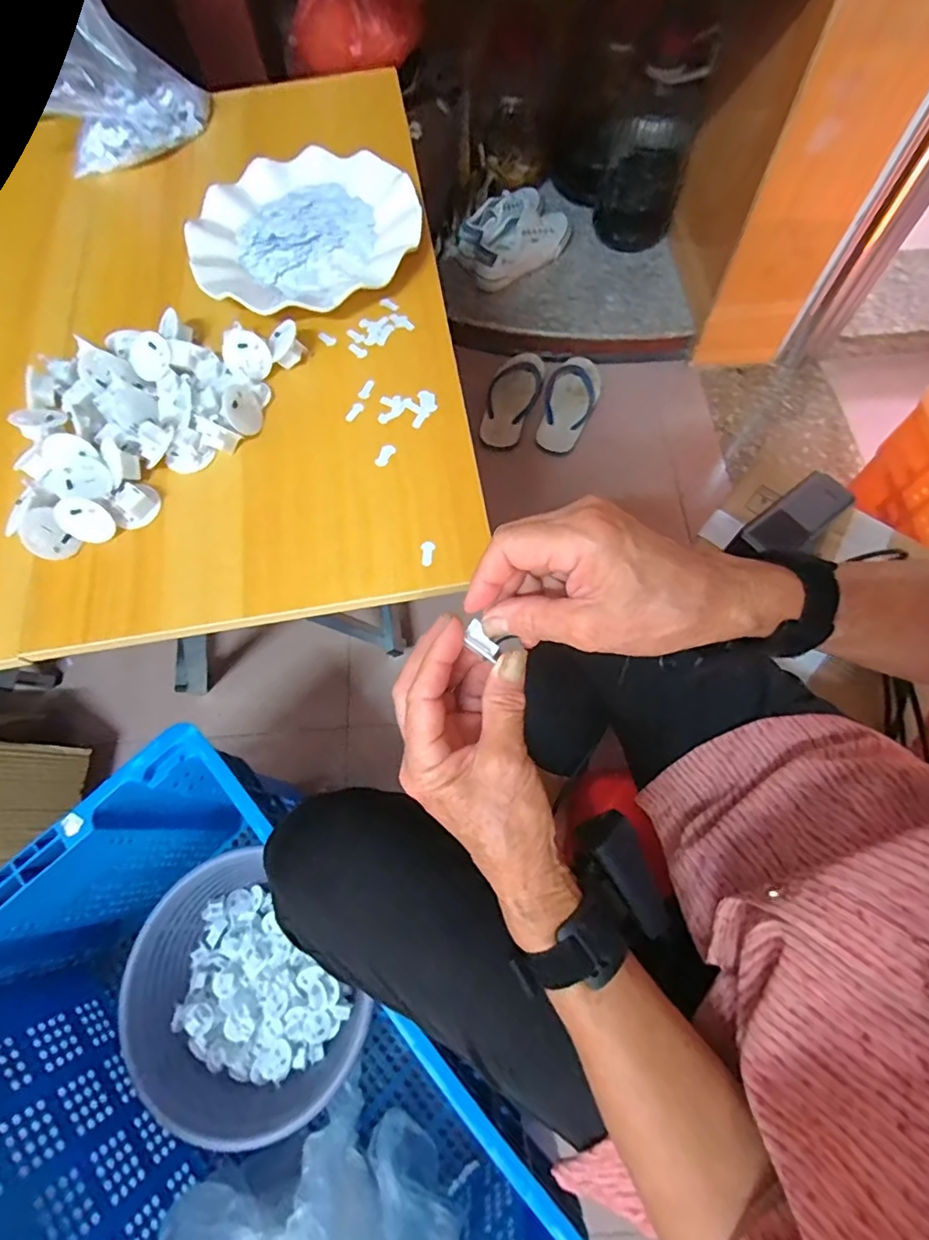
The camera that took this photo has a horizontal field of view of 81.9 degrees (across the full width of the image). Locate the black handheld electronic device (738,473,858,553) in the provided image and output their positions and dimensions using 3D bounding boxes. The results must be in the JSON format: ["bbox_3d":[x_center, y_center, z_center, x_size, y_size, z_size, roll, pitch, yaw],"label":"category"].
[{"bbox_3d":[0.353,-0.110,0.568,0.119,0.025,0.049,-35,71,-10],"label":"black handheld electronic device"}]

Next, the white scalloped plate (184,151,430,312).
[{"bbox_3d":[-0.129,-0.319,0.443,0.179,0.023,0.179,-1,68,2],"label":"white scalloped plate"}]

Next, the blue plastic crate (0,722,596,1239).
[{"bbox_3d":[-0.221,0.475,0.551,0.390,0.289,0.581,-42,72,-13],"label":"blue plastic crate"}]

